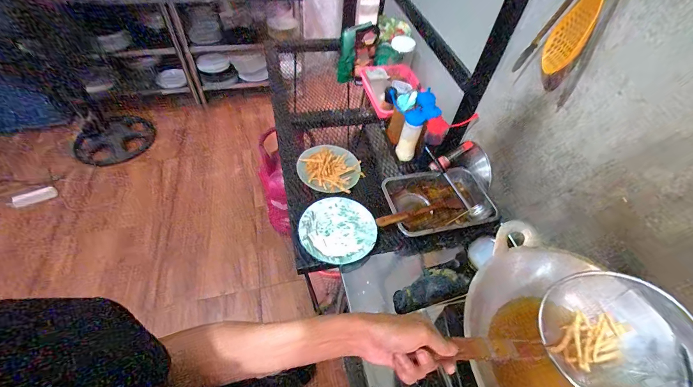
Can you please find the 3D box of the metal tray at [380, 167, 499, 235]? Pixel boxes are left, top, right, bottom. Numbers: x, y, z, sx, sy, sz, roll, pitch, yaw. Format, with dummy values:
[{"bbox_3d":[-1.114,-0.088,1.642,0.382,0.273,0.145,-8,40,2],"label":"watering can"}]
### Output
[{"bbox_3d":[0.292,0.030,0.945,0.324,0.076,0.223,-9,53,-13],"label":"metal tray"}]

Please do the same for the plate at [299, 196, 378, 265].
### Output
[{"bbox_3d":[-0.024,0.105,0.861,0.208,0.034,0.208,3,51,-3],"label":"plate"}]

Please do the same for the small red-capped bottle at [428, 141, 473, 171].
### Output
[{"bbox_3d":[0.358,-0.124,1.037,0.159,0.034,0.047,-33,57,5],"label":"small red-capped bottle"}]

